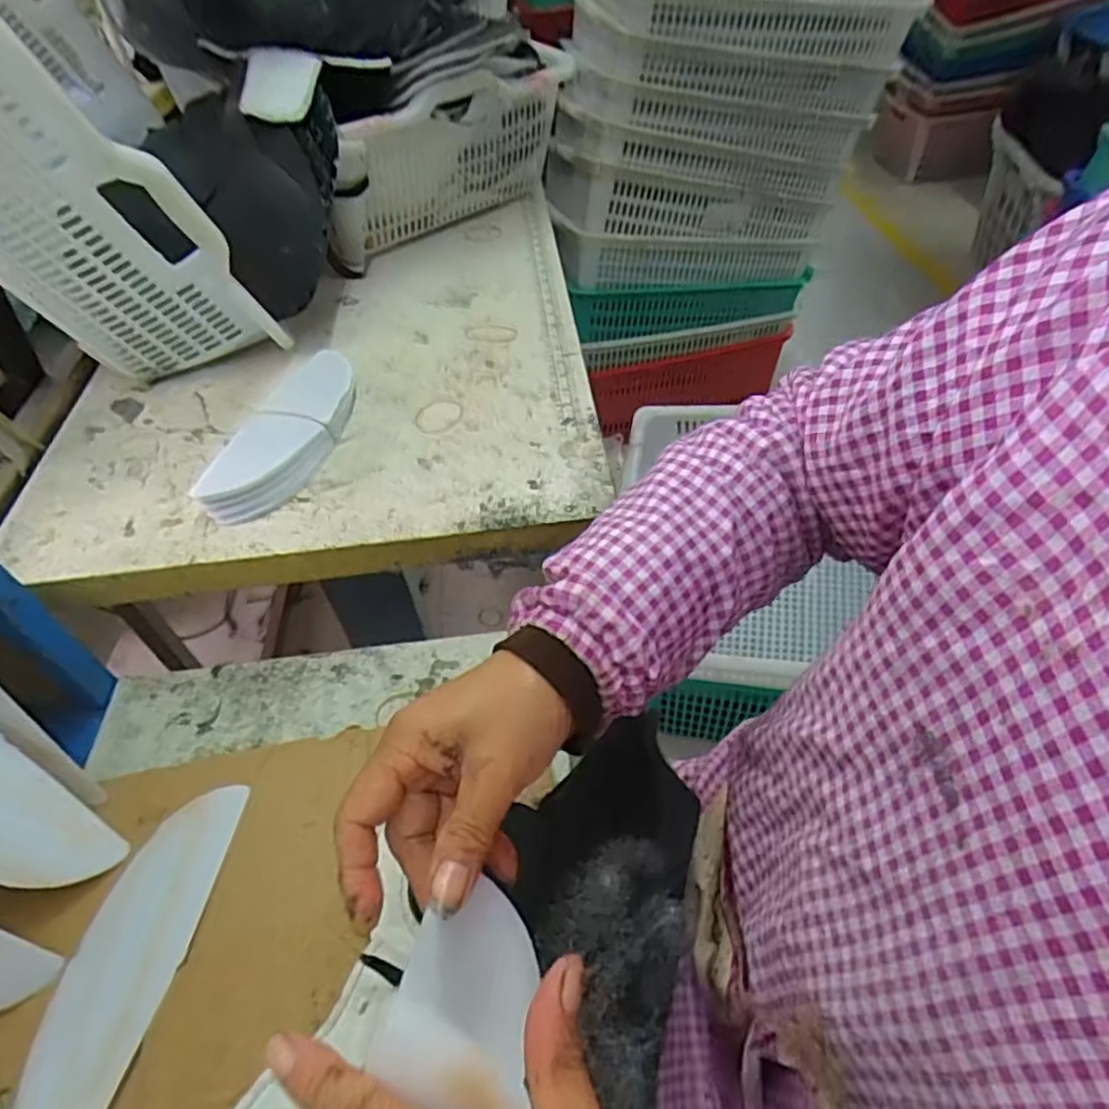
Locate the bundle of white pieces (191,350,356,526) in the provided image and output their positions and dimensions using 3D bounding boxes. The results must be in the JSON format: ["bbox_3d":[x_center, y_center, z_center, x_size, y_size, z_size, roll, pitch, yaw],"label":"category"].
[{"bbox_3d":[-0.235,-0.115,0.642,0.071,0.039,0.219,12,50,16],"label":"bundle of white pieces"}]

